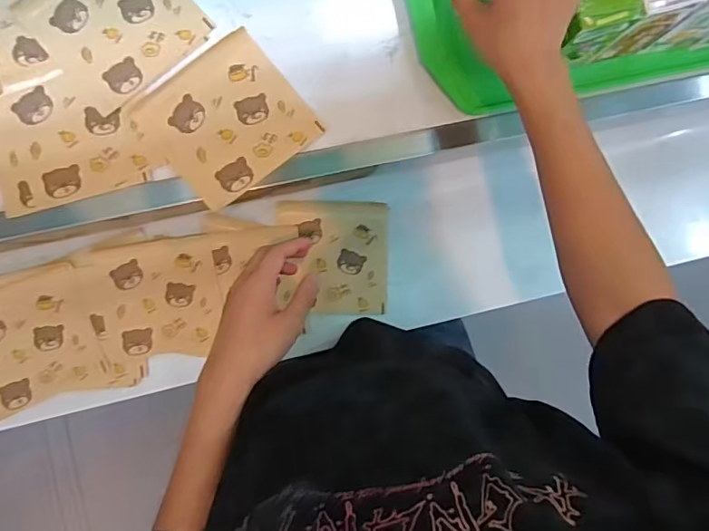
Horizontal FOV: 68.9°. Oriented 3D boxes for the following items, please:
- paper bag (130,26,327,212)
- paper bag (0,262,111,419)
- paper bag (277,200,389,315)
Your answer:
[{"bbox_3d":[-0.130,-0.155,0.540,0.147,0.014,0.142,-38,92,-7],"label":"paper bag"},{"bbox_3d":[-0.423,0.106,0.621,0.221,0.014,0.140,-23,90,-7],"label":"paper bag"},{"bbox_3d":[-0.026,-0.010,0.672,0.138,0.011,0.144,0,89,-8],"label":"paper bag"}]

